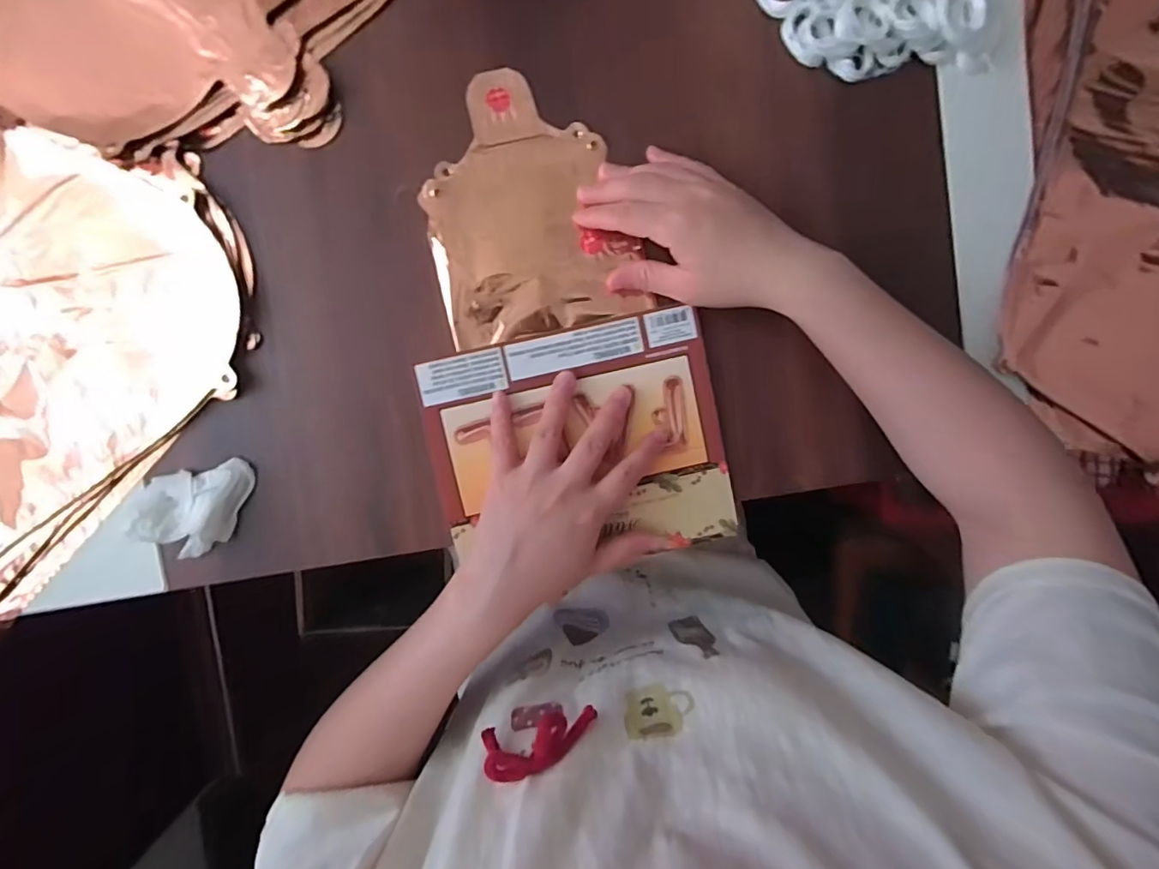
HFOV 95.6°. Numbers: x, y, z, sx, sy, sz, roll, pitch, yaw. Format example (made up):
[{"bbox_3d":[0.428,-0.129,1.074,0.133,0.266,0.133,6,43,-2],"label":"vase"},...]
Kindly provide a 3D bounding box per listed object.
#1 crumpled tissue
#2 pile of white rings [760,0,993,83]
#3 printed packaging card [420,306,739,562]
[{"bbox_3d":[-0.248,0.050,0.338,0.071,0.022,0.053,-13,94,-1],"label":"crumpled tissue"},{"bbox_3d":[0.189,-0.271,0.331,0.137,0.024,0.075,-5,94,-2],"label":"pile of white rings"},{"bbox_3d":[0.000,0.009,0.354,0.191,0.008,0.154,-12,95,-1],"label":"printed packaging card"}]

